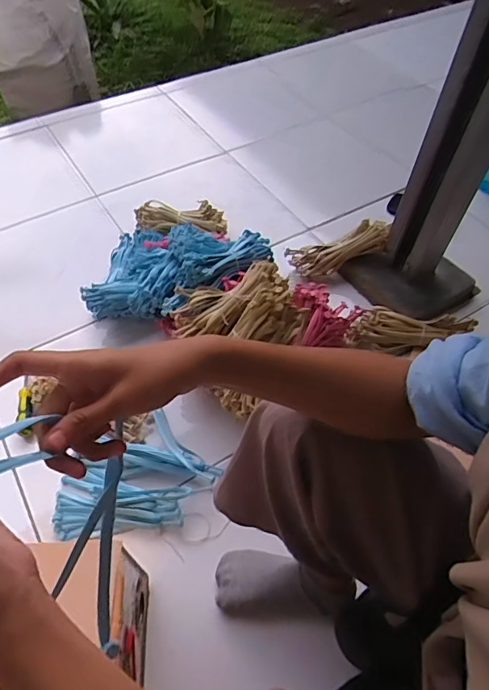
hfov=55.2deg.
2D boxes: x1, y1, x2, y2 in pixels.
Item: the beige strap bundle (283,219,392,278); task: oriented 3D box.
[{"bbox_3d":[0.207,-0.209,1.021,0.221,0.065,0.058,-20,53,13],"label":"beige strap bundle"}]

